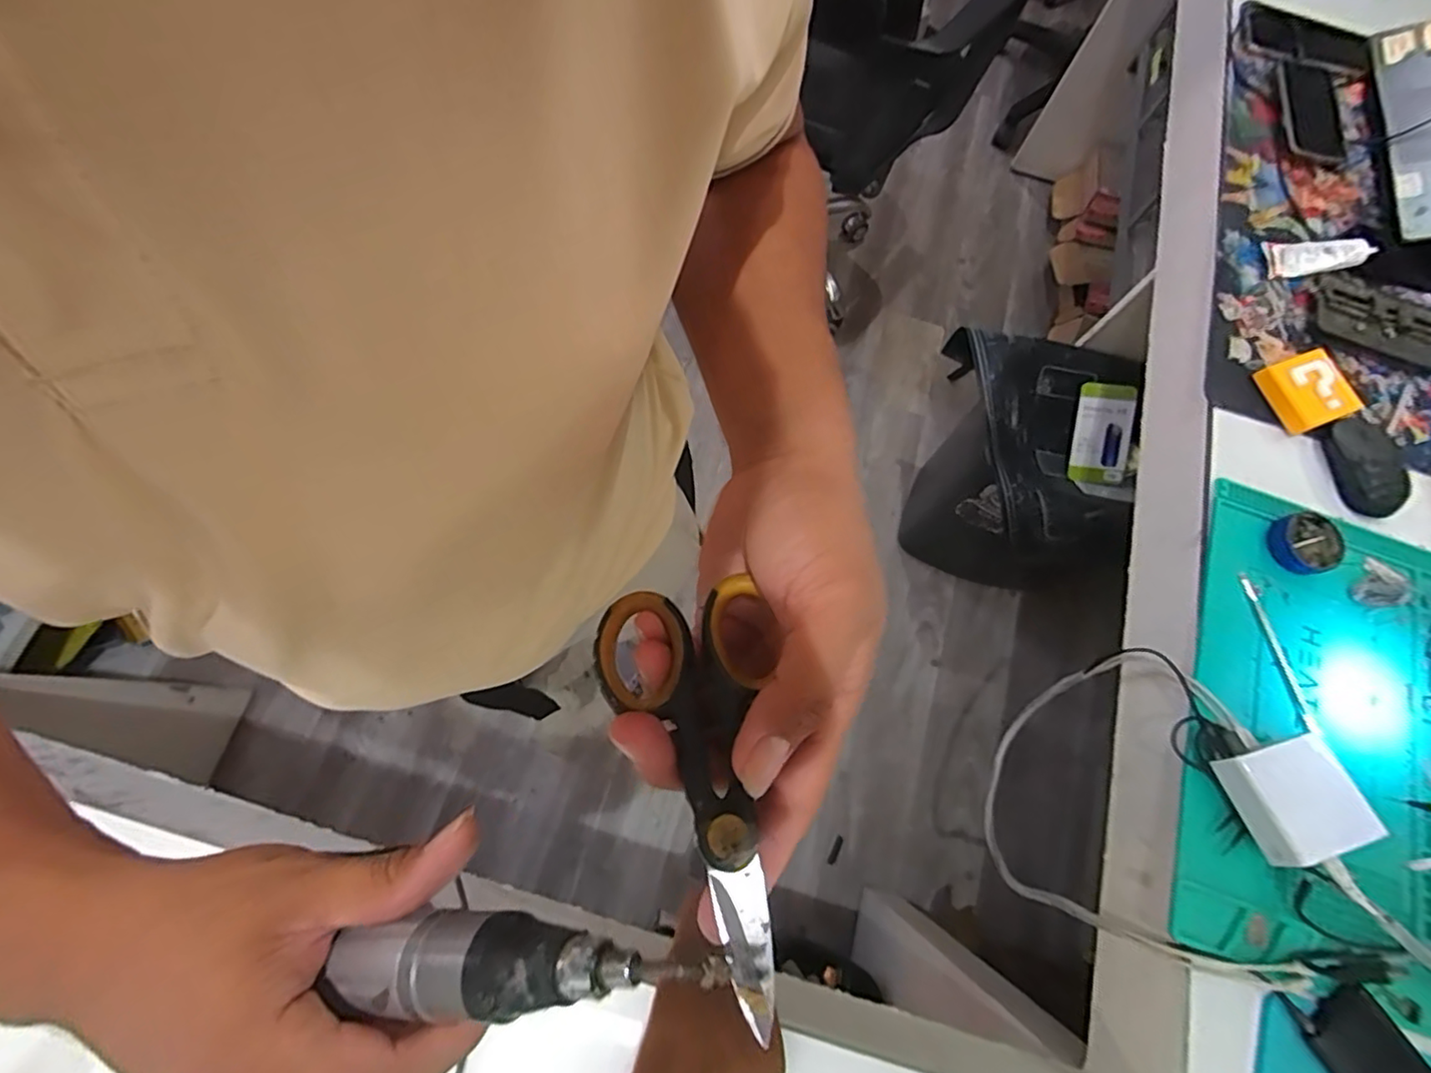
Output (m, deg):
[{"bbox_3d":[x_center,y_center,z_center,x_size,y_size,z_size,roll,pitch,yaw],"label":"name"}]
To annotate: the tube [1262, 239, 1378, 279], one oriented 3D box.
[{"bbox_3d":[0.702,-0.327,0.705,0.100,0.016,0.044,-2,85,5],"label":"tube"}]

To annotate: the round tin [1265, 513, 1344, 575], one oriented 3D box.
[{"bbox_3d":[0.592,0.006,0.604,0.067,0.019,0.059,-20,76,-10],"label":"round tin"}]

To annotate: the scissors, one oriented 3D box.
[{"bbox_3d":[-0.001,0.080,0.200,0.055,0.010,0.134,-15,67,-7],"label":"scissors"}]

